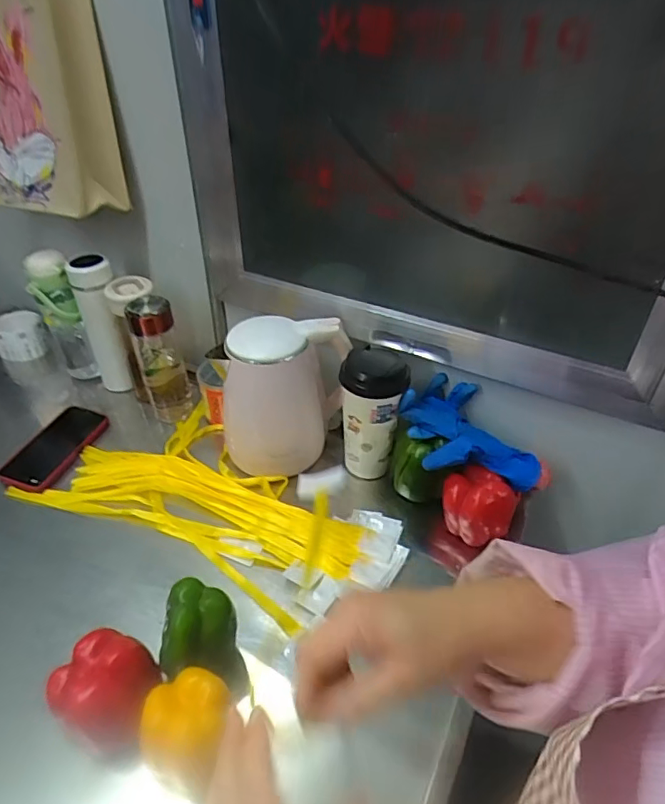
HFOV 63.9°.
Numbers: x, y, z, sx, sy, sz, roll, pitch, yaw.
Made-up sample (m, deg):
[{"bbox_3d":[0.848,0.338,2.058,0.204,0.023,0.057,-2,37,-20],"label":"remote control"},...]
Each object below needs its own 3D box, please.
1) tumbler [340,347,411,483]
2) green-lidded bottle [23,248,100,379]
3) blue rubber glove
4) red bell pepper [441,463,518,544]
[{"bbox_3d":[0.054,0.017,0.736,0.085,0.178,0.086,5,40,6],"label":"tumbler"},{"bbox_3d":[-0.442,-0.140,0.889,0.087,0.221,0.071,4,39,4],"label":"green-lidded bottle"},{"bbox_3d":[0.172,0.045,0.680,0.110,0.063,0.185,-29,48,-31],"label":"blue rubber glove"},{"bbox_3d":[0.181,0.125,0.667,0.091,0.074,0.066,28,47,30],"label":"red bell pepper"}]

